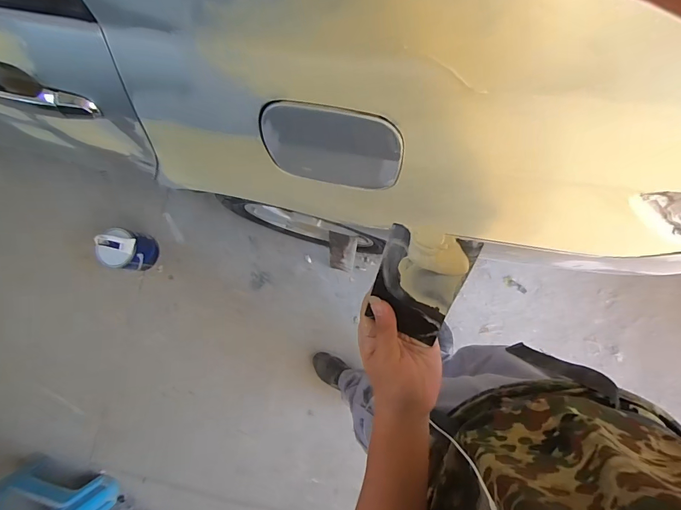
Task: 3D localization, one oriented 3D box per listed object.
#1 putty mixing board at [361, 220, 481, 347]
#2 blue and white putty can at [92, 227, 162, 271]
[{"bbox_3d":[0.068,0.030,0.321,0.072,0.013,0.120,15,128,4],"label":"putty mixing board"},{"bbox_3d":[-0.783,-0.020,1.341,0.139,0.195,0.133,0,86,2],"label":"blue and white putty can"}]

